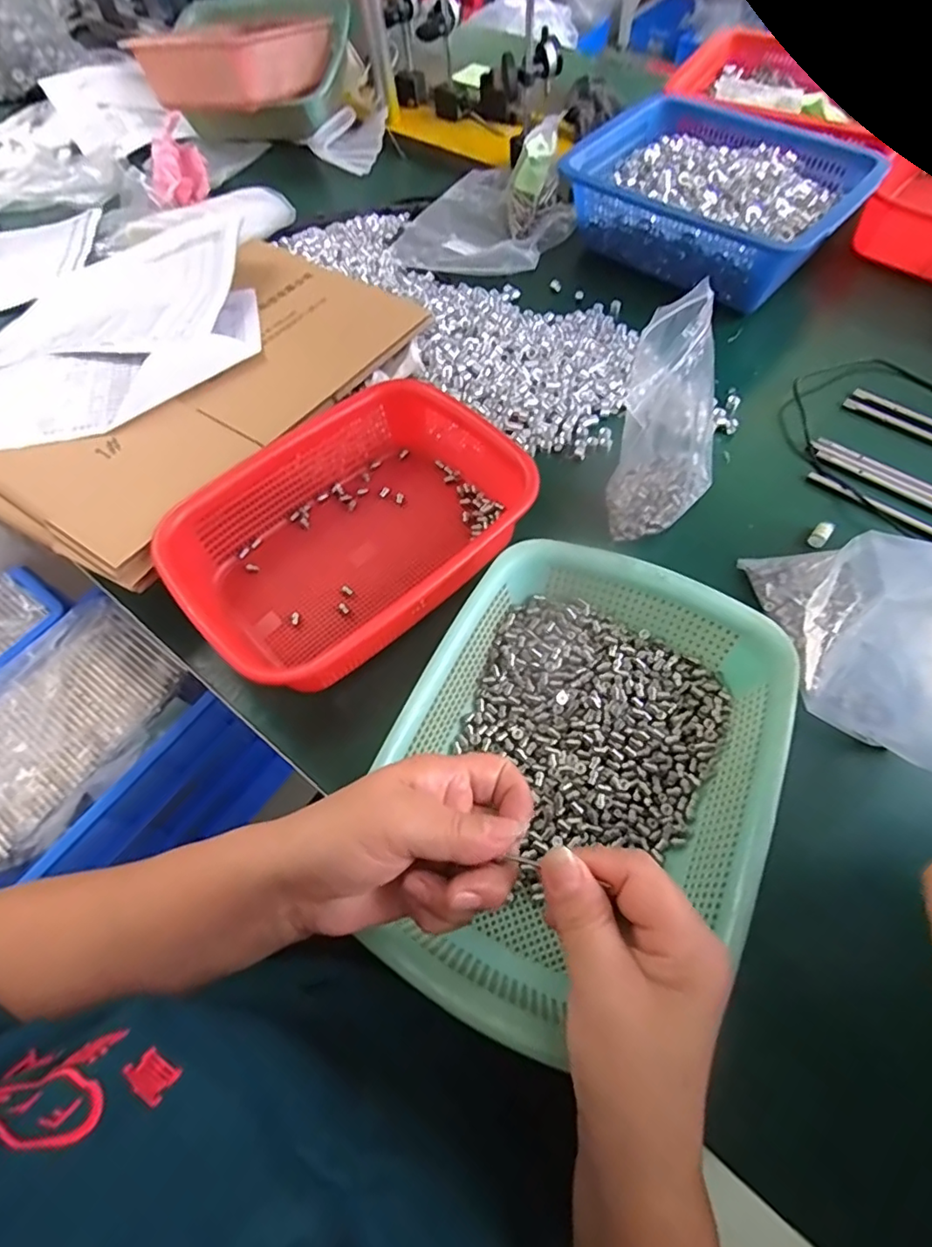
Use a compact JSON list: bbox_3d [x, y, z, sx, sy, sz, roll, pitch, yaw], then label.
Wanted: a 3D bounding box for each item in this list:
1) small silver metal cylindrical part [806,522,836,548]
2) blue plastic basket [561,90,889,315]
[{"bbox_3d":[0.316,-0.079,0.505,0.014,0.011,0.022,37,70,20],"label":"small silver metal cylindrical part"},{"bbox_3d":[0.298,-0.523,0.699,0.311,0.081,0.229,35,69,20],"label":"blue plastic basket"}]

